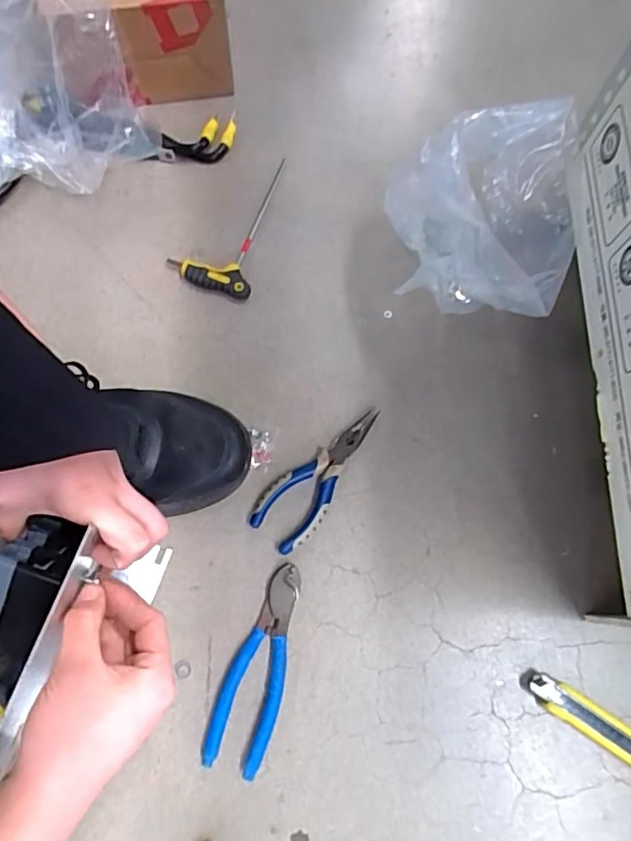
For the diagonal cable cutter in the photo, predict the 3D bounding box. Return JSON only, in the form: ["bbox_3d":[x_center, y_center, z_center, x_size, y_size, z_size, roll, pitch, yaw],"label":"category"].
[{"bbox_3d":[-0.046,0.206,0.476,0.049,0.013,0.163,19,74,3],"label":"diagonal cable cutter"}]

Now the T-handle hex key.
[{"bbox_3d":[-0.086,-0.215,0.591,0.086,0.013,0.174,17,73,3],"label":"T-handle hex key"}]

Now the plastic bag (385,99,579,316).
[{"bbox_3d":[0.165,-0.187,0.524,0.162,0.157,0.149,32,75,7],"label":"plastic bag"}]

